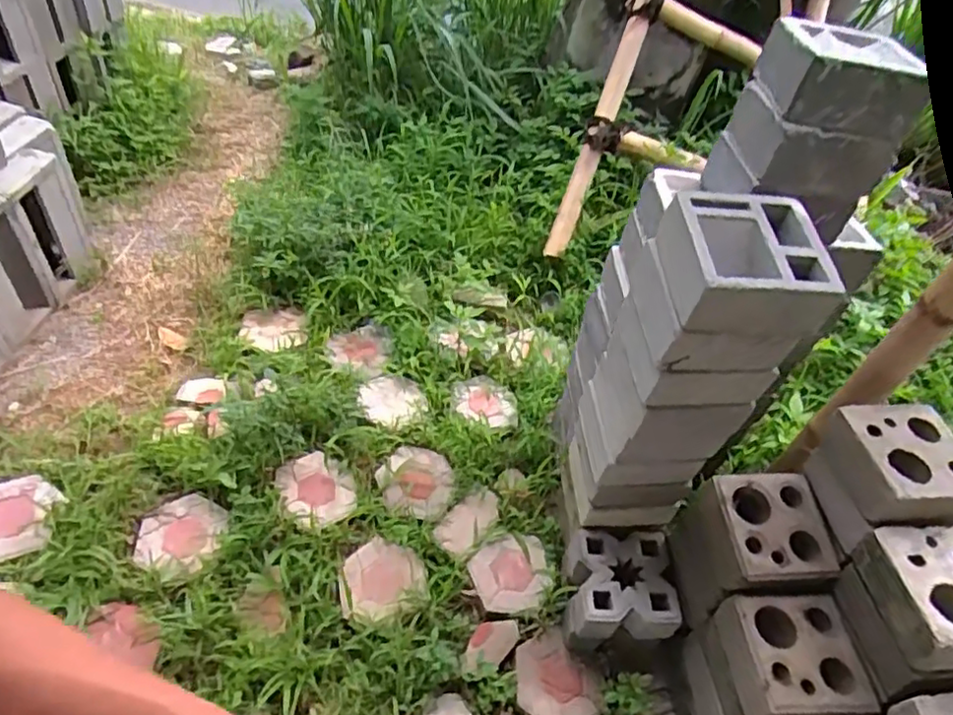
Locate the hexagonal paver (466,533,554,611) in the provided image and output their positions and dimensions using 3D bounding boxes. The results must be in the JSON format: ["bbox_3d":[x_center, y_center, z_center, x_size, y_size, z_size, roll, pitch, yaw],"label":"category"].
[{"bbox_3d":[0.086,0.511,1.506,0.189,0.048,0.173,-16,55,-22],"label":"hexagonal paver"}]

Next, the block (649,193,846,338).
[{"bbox_3d":[0.393,-0.143,0.943,0.210,0.108,0.196,3,50,-8],"label":"block"}]

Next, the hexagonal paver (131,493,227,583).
[{"bbox_3d":[-0.667,0.402,1.439,0.190,0.060,0.200,33,52,17],"label":"hexagonal paver"}]

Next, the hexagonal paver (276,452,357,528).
[{"bbox_3d":[-0.386,0.317,1.545,0.186,0.050,0.196,-16,49,-41],"label":"hexagonal paver"}]

